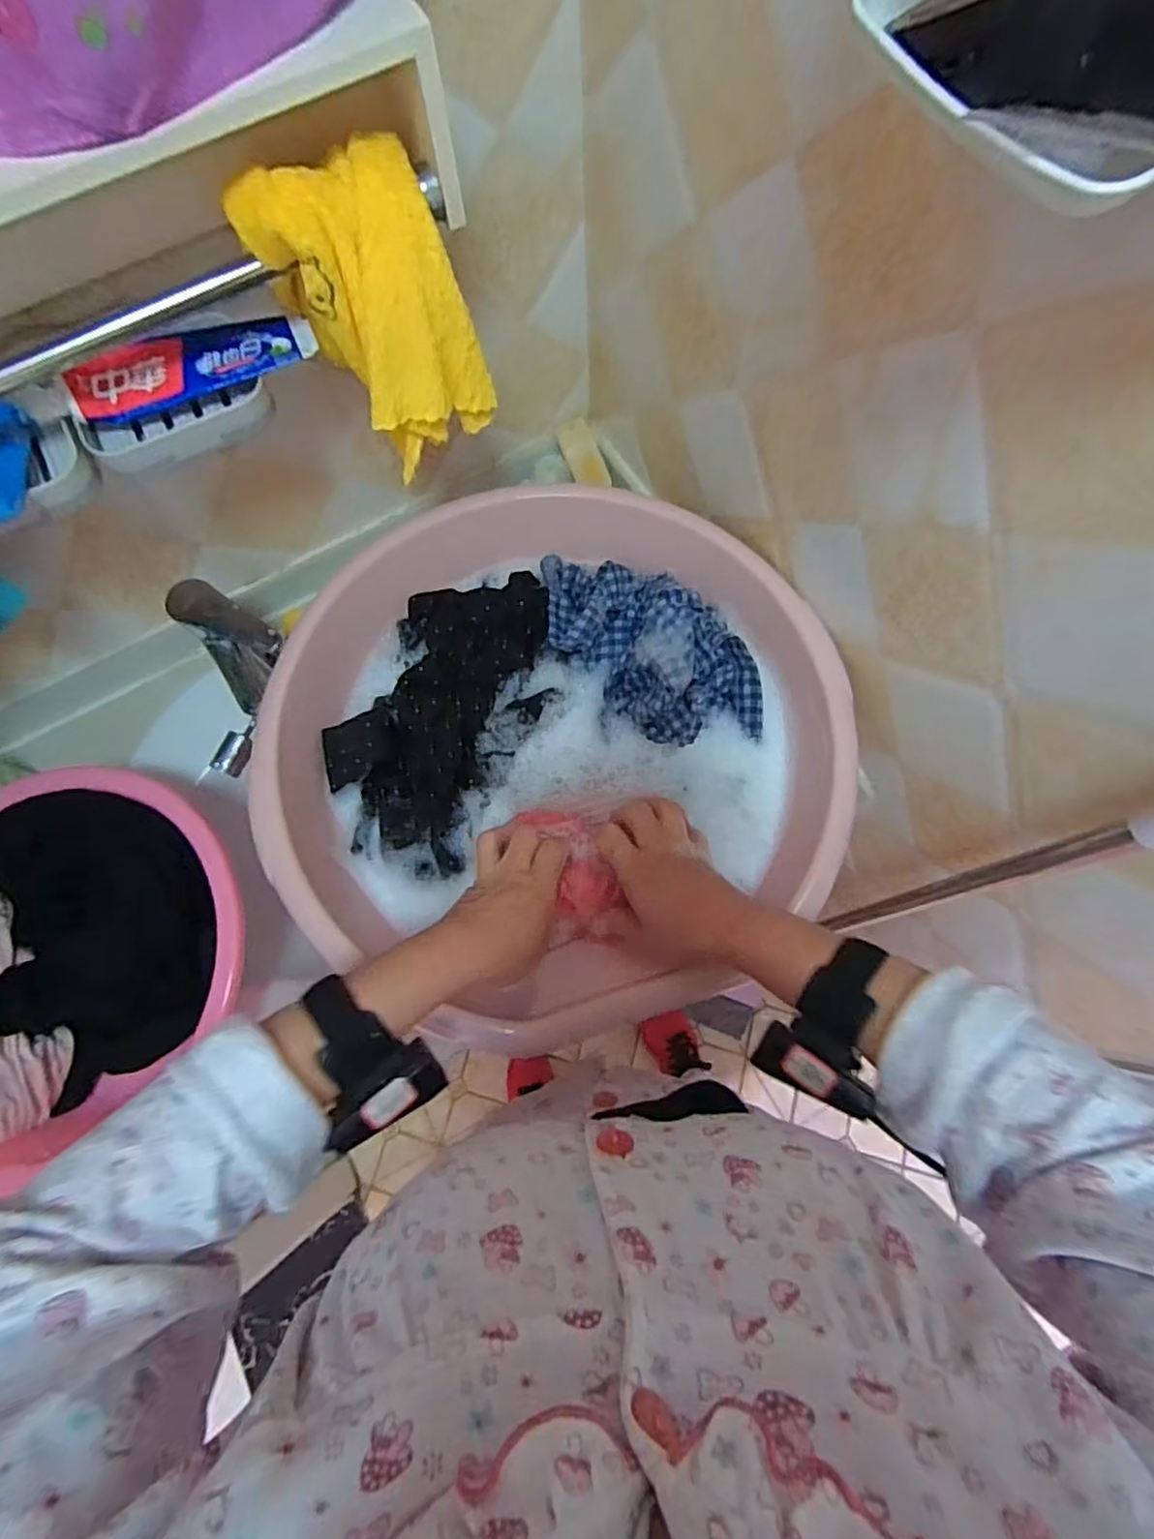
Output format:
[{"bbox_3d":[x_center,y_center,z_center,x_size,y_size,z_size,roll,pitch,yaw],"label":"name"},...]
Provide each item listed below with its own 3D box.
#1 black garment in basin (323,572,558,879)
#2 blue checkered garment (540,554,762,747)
[{"bbox_3d":[-0.119,-0.057,0.581,0.148,0.060,0.271,21,75,8],"label":"black garment in basin"},{"bbox_3d":[0.063,-0.121,0.577,0.239,0.082,0.124,42,79,13],"label":"blue checkered garment"}]

